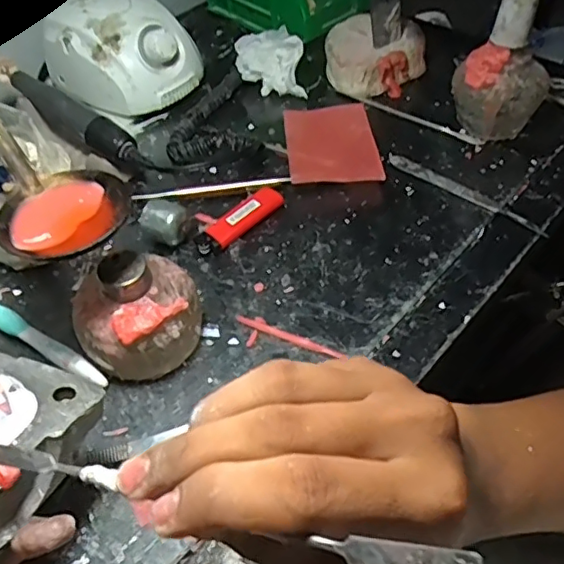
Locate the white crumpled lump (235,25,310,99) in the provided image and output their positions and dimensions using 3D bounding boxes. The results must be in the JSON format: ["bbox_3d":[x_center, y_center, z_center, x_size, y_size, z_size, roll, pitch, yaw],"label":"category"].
[{"bbox_3d":[-0.011,-0.216,0.574,0.063,0.042,0.076,-5,50,-2],"label":"white crumpled lump"}]

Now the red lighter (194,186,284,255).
[{"bbox_3d":[-0.033,-0.048,0.451,0.025,0.013,0.079,35,60,28],"label":"red lighter"}]

